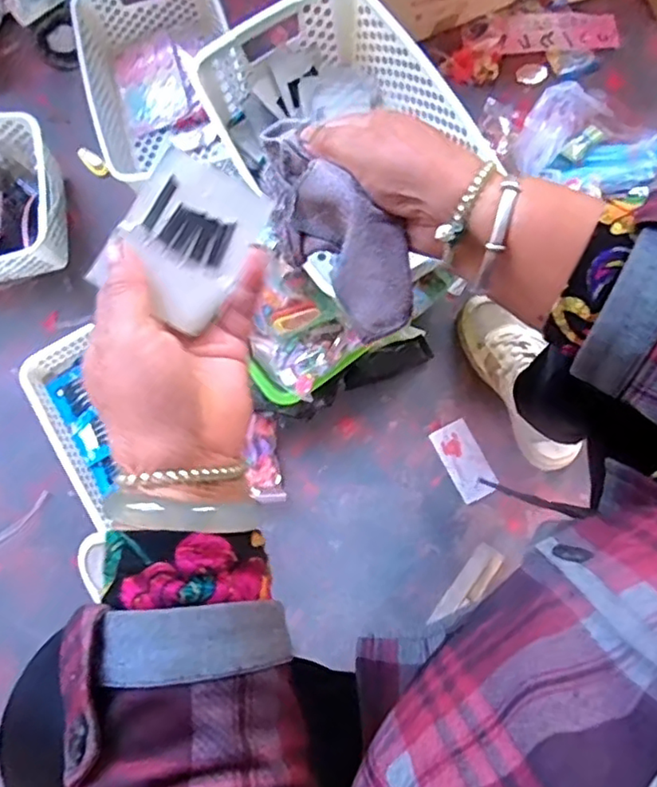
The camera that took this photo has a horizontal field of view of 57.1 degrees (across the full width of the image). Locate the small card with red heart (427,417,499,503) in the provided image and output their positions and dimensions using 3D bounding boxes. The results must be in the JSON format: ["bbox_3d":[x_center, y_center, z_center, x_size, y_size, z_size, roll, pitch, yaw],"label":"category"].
[{"bbox_3d":[0.179,0.088,0.795,0.051,0.009,0.101,-27,79,-5],"label":"small card with red heart"}]

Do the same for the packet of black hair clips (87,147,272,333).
[{"bbox_3d":[-0.074,-0.080,0.314,0.062,0.009,0.084,28,77,-11],"label":"packet of black hair clips"}]

